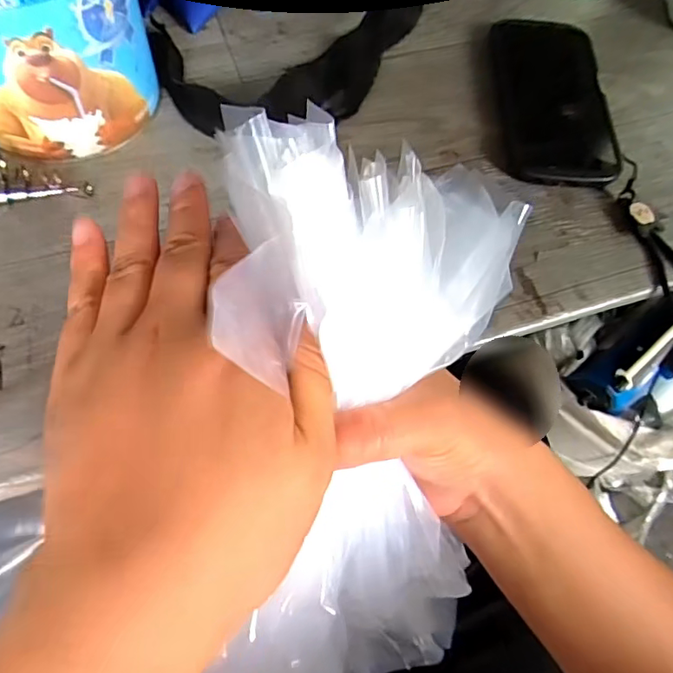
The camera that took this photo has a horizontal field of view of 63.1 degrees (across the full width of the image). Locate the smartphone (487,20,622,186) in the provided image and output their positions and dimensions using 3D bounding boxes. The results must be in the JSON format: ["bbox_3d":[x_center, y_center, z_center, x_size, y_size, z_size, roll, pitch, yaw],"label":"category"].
[{"bbox_3d":[0.165,-0.184,0.421,0.082,0.018,0.166,4,64,-3],"label":"smartphone"}]

